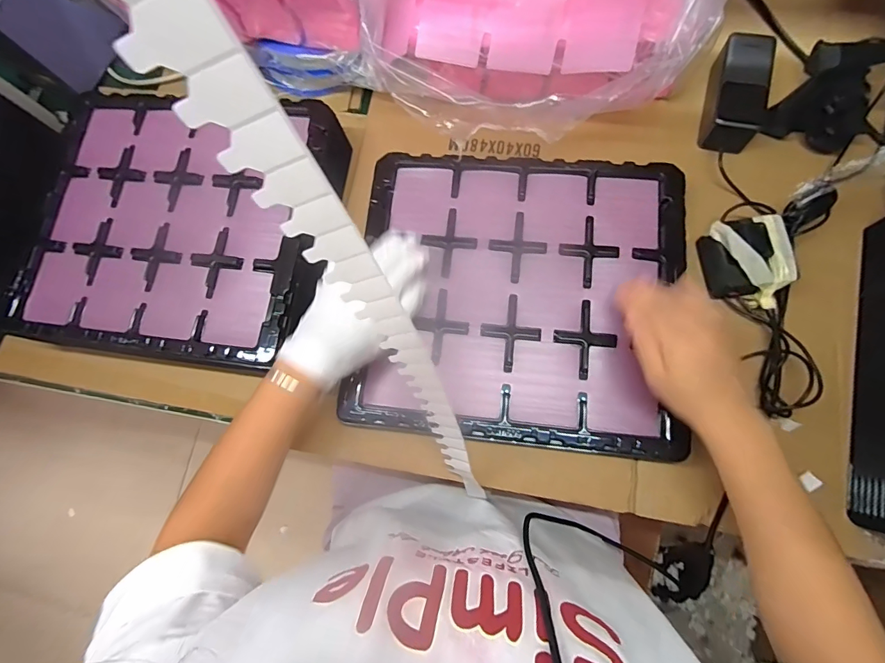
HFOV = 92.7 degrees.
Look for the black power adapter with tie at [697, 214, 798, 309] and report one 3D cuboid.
[{"bbox_3d":[0.337,-0.073,0.462,0.074,0.052,0.097,-6,77,5],"label":"black power adapter with tie"}]

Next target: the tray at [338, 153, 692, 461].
[{"bbox_3d":[0.083,-0.046,0.488,0.356,0.037,0.330,6,77,3],"label":"tray"}]

